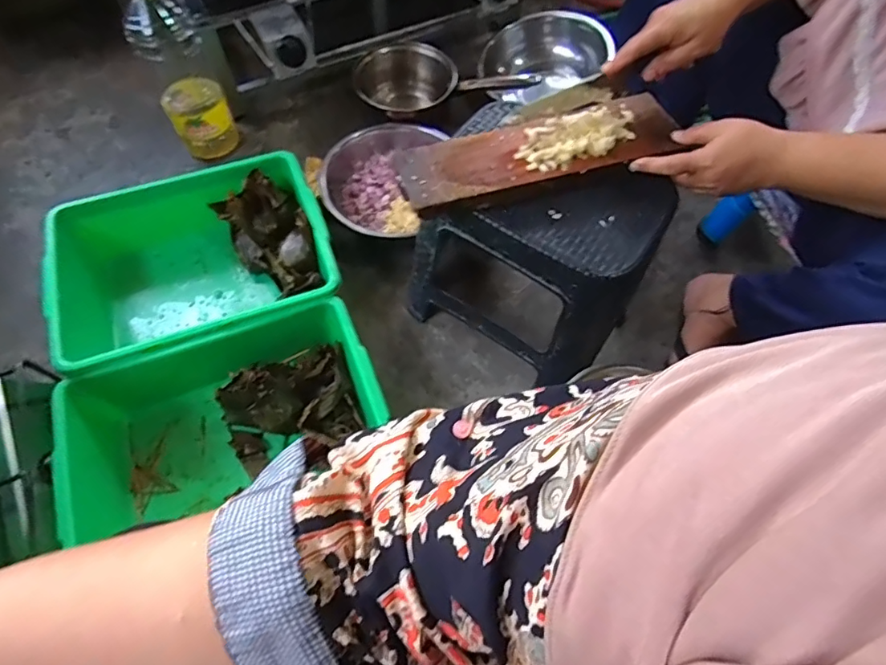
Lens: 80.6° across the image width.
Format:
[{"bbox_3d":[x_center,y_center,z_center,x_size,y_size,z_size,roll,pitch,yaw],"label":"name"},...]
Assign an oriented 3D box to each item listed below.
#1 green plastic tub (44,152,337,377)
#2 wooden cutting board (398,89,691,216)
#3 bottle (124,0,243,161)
[{"bbox_3d":[-0.378,-0.108,0.820,0.387,0.142,0.322,-22,67,-12],"label":"green plastic tub"},{"bbox_3d":[0.115,-0.215,0.623,0.334,0.040,0.113,-15,65,-9],"label":"wooden cutting board"},{"bbox_3d":[-0.458,-0.457,0.920,0.113,0.278,0.104,-26,68,-14],"label":"bottle"}]

